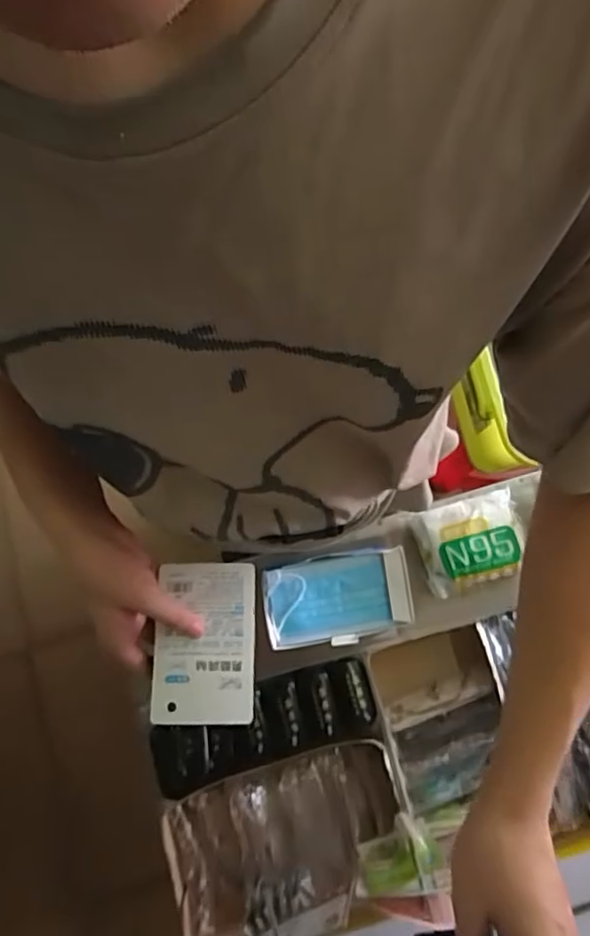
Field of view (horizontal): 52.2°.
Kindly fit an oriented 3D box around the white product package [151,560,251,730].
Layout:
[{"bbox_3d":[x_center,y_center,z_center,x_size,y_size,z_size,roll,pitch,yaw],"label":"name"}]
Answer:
[{"bbox_3d":[-0.079,0.150,0.525,0.086,0.010,0.134,1,69,-5],"label":"white product package"}]

